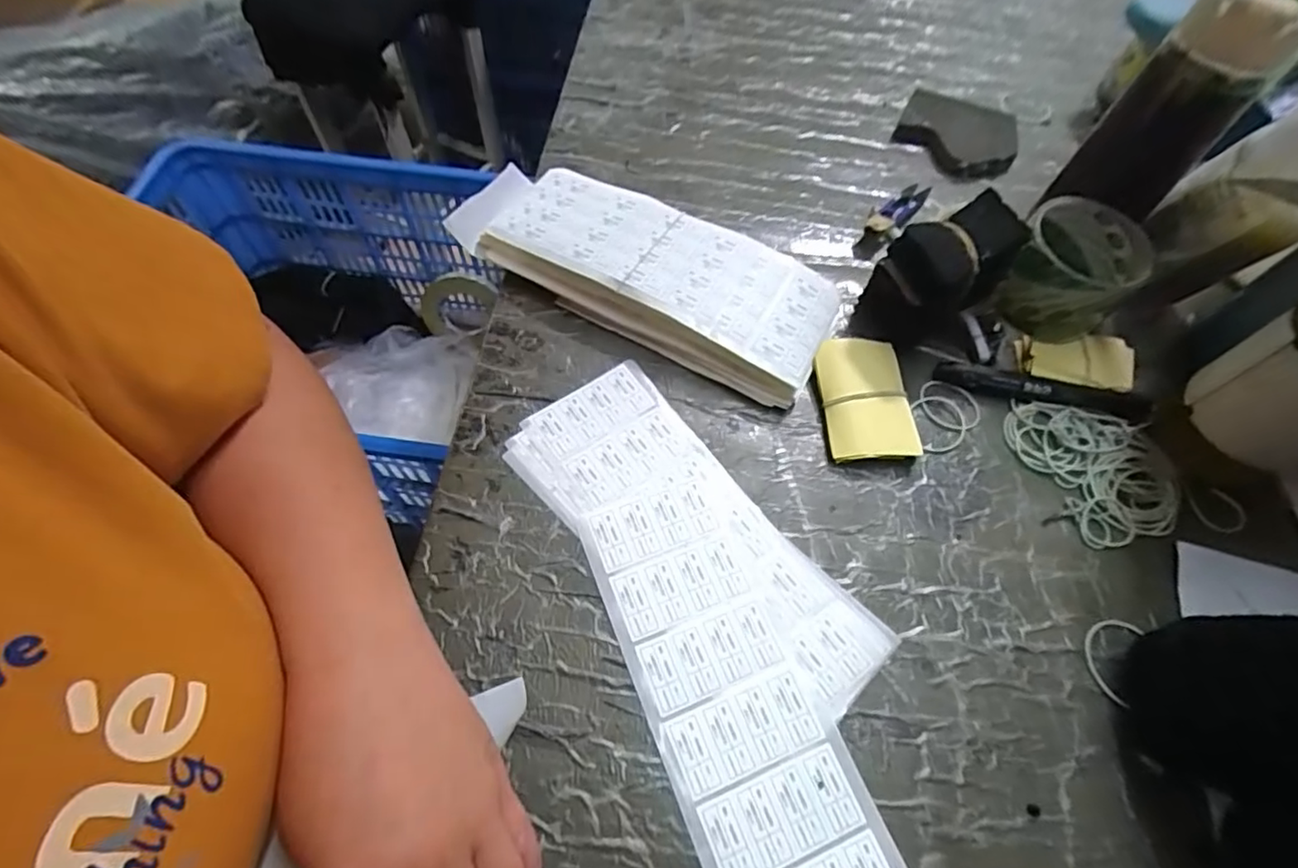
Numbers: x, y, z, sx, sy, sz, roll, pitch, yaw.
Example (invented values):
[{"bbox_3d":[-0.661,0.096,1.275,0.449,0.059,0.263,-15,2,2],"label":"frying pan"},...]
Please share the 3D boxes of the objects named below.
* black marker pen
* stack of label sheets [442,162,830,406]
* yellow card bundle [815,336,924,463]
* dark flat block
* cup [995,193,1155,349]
[{"bbox_3d":[0.284,-0.032,0.439,0.147,0.015,0.022,12,62,4],"label":"black marker pen"},{"bbox_3d":[-0.005,-0.129,0.464,0.291,0.041,0.105,26,64,11],"label":"stack of label sheets"},{"bbox_3d":[0.151,-0.024,0.432,0.060,0.019,0.094,-3,62,-4],"label":"yellow card bundle"},{"bbox_3d":[0.282,-0.273,0.555,0.104,0.027,0.066,30,65,13],"label":"dark flat block"},{"bbox_3d":[0.310,-0.118,0.449,0.079,0.071,0.089,40,67,17],"label":"cup"}]

